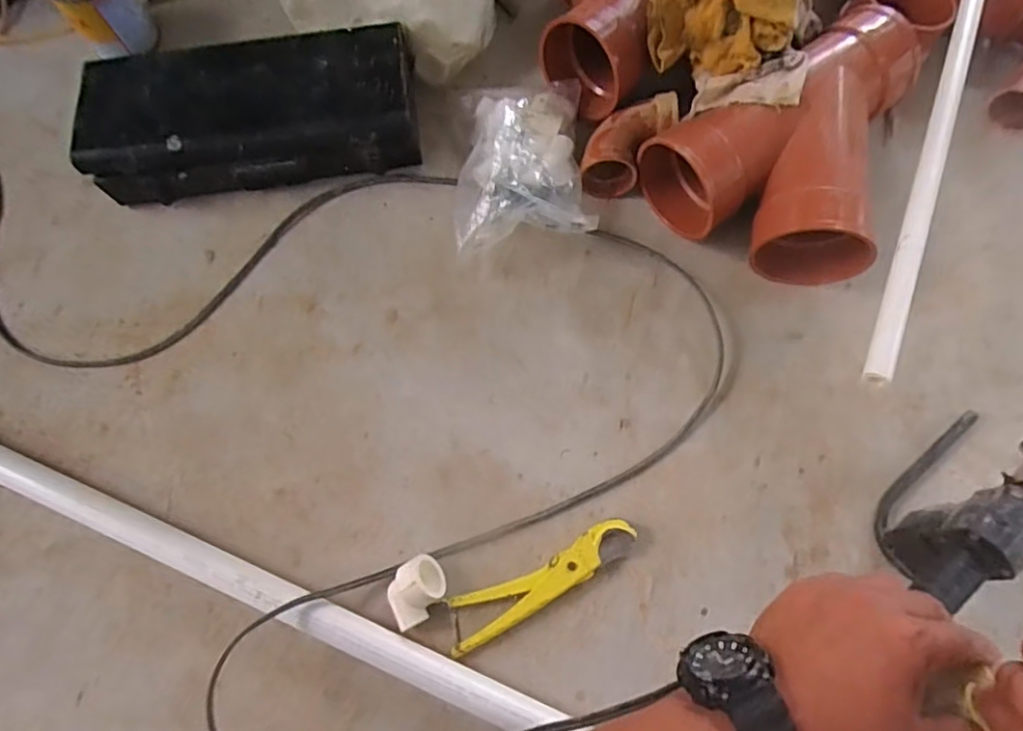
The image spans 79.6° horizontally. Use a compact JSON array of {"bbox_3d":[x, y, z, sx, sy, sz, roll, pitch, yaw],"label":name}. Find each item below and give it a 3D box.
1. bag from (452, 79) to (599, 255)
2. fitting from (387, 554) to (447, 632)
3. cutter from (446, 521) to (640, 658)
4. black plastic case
[{"bbox_3d":[0.010,-0.242,0.705,0.150,0.067,0.230,-2,73,0],"label":"bag"},{"bbox_3d":[-0.090,0.211,0.573,0.044,0.039,0.063,36,76,11],"label":"fitting"},{"bbox_3d":[0.031,0.208,0.584,0.193,0.020,0.051,-25,74,-7],"label":"cutter"},{"bbox_3d":[-0.298,-0.294,0.723,0.372,0.096,0.159,-5,73,-1],"label":"black plastic case"}]

